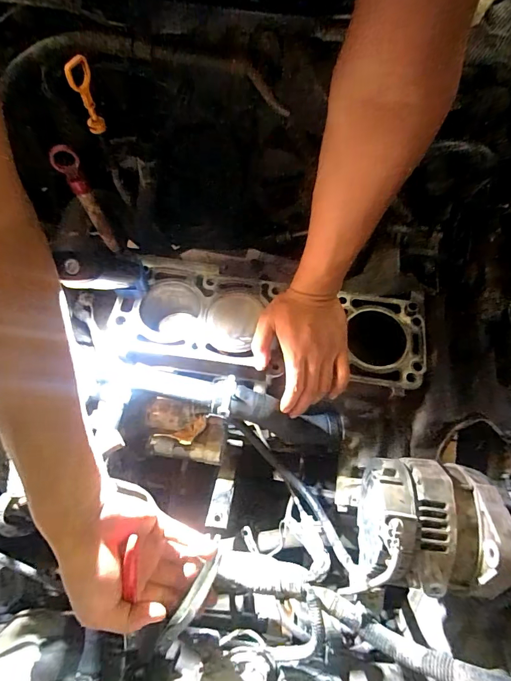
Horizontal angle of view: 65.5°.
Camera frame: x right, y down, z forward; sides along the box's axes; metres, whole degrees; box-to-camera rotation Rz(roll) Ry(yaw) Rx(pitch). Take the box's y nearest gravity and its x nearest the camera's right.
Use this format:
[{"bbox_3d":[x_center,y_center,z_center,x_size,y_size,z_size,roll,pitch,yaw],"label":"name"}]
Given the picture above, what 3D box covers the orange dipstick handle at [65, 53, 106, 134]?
[{"bbox_3d":[-0.191,-0.278,0.449,0.018,0.074,0.031,-2,71,-2],"label":"orange dipstick handle"}]

